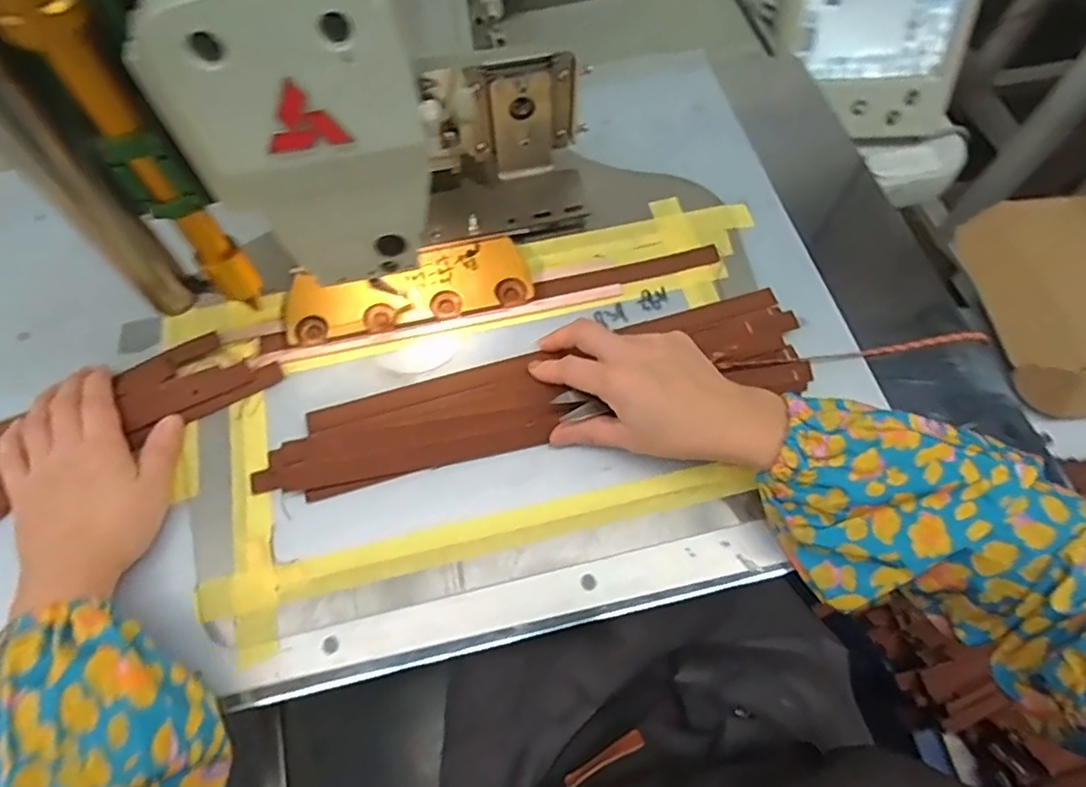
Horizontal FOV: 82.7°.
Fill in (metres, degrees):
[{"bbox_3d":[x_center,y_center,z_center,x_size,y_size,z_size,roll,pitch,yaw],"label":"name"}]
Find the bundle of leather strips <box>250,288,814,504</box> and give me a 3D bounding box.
[{"bbox_3d":[0.000,0.002,0.428,0.378,0.026,0.082,-16,65,-8],"label":"bundle of leather strips"}]

